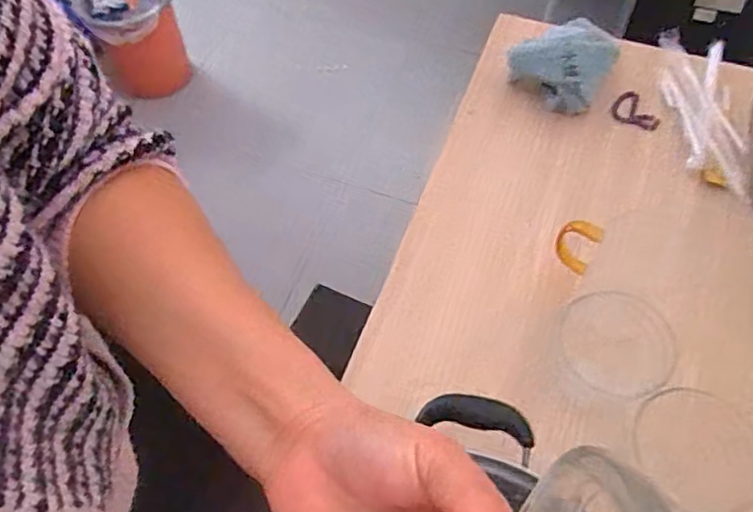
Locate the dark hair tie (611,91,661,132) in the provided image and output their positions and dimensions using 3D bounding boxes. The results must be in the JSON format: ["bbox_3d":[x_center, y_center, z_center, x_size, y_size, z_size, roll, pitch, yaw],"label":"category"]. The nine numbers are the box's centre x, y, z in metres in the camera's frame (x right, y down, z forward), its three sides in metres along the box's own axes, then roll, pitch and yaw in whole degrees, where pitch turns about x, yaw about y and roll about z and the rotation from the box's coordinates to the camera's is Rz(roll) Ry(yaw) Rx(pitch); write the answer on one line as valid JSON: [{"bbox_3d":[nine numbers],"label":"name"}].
[{"bbox_3d":[0.288,-0.162,0.661,0.051,0.008,0.050,19,62,14],"label":"dark hair tie"}]

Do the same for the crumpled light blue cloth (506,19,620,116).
[{"bbox_3d":[0.206,-0.215,0.658,0.100,0.055,0.102,31,65,19],"label":"crumpled light blue cloth"}]

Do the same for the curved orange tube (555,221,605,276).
[{"bbox_3d":[0.172,-0.010,0.513,0.034,0.055,0.014,31,65,20],"label":"curved orange tube"}]

